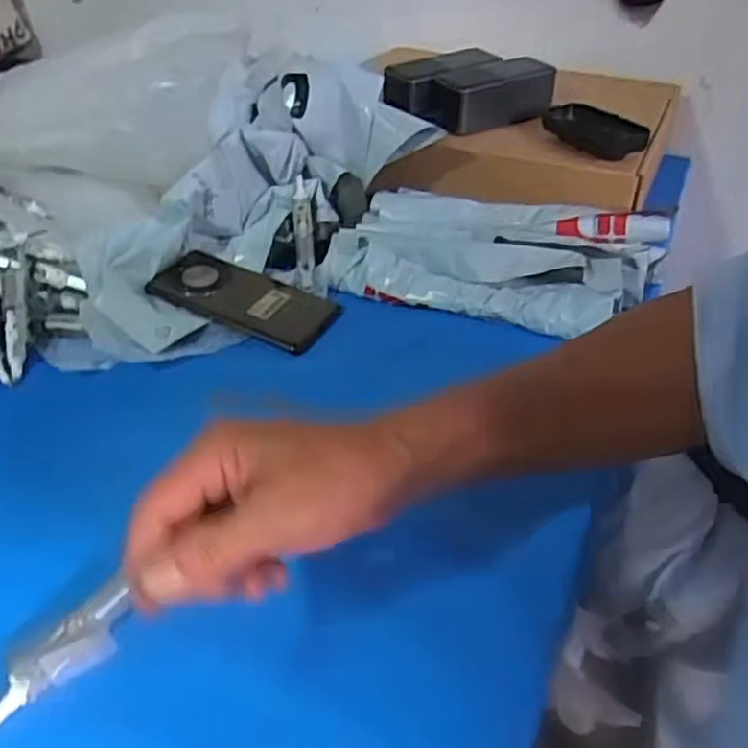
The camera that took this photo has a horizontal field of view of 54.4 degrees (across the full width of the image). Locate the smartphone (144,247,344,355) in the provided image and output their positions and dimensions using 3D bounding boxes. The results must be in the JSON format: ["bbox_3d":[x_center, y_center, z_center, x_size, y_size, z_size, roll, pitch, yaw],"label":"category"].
[{"bbox_3d":[-0.115,-0.069,0.655,0.169,0.010,0.079,21,45,16],"label":"smartphone"}]

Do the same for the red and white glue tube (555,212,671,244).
[{"bbox_3d":[0.217,-0.134,0.664,0.097,0.024,0.018,1,39,4],"label":"red and white glue tube"}]

